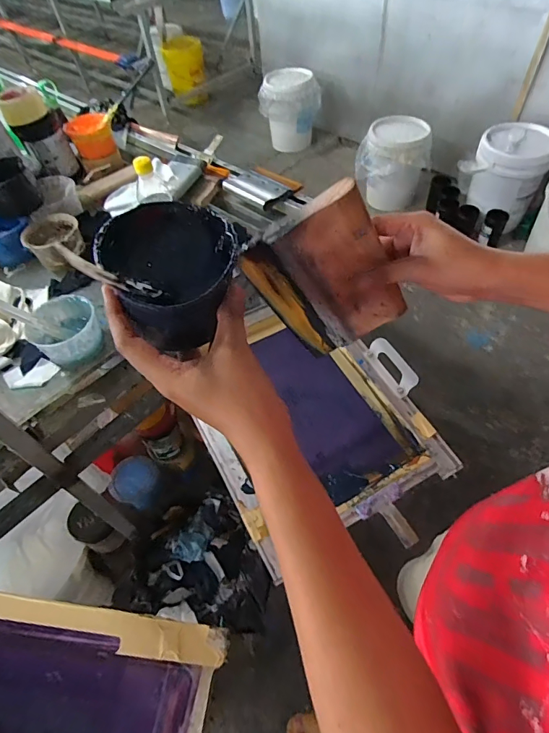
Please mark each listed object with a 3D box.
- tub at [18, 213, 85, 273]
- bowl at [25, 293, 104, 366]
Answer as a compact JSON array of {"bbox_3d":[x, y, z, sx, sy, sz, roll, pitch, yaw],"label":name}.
[{"bbox_3d":[-0.470,-0.266,0.883,0.109,0.069,0.121,-27,55,-14],"label":"tub"},{"bbox_3d":[-0.366,-0.061,0.727,0.114,0.057,0.125,-3,53,4],"label":"bowl"}]

